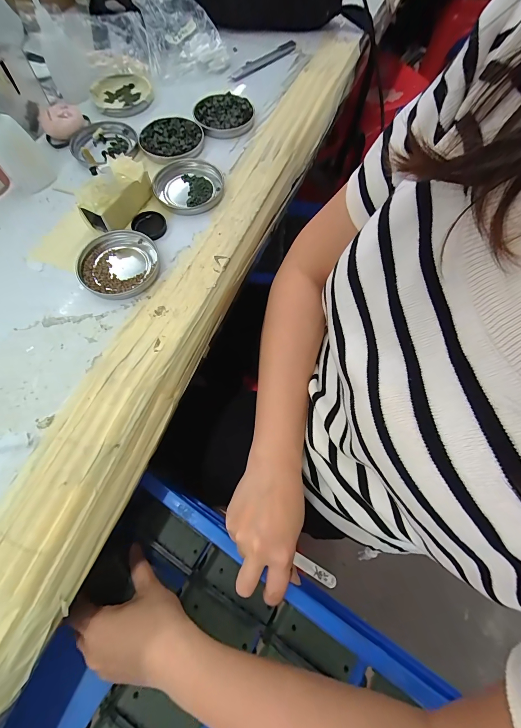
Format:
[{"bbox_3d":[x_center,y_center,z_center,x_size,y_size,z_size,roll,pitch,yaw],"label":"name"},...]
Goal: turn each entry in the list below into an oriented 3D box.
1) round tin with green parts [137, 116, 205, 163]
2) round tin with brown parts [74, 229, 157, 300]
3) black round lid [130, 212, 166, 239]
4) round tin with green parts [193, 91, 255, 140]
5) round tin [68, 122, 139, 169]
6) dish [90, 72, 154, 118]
[{"bbox_3d":[-0.110,-0.279,0.376,0.077,0.009,0.081,0,68,0],"label":"round tin with green parts"},{"bbox_3d":[-0.145,-0.100,0.304,0.078,0.010,0.077,-16,69,-6],"label":"round tin with brown parts"},{"bbox_3d":[-0.120,-0.152,0.326,0.038,0.008,0.032,36,72,13],"label":"black round lid"},{"bbox_3d":[-0.047,-0.326,0.393,0.075,0.013,0.074,0,68,0],"label":"round tin with green parts"},{"bbox_3d":[-0.197,-0.279,0.382,0.078,0.013,0.073,0,68,0],"label":"round tin"},{"bbox_3d":[-0.189,-0.369,0.416,0.078,0.019,0.091,-11,69,-6],"label":"dish"}]

